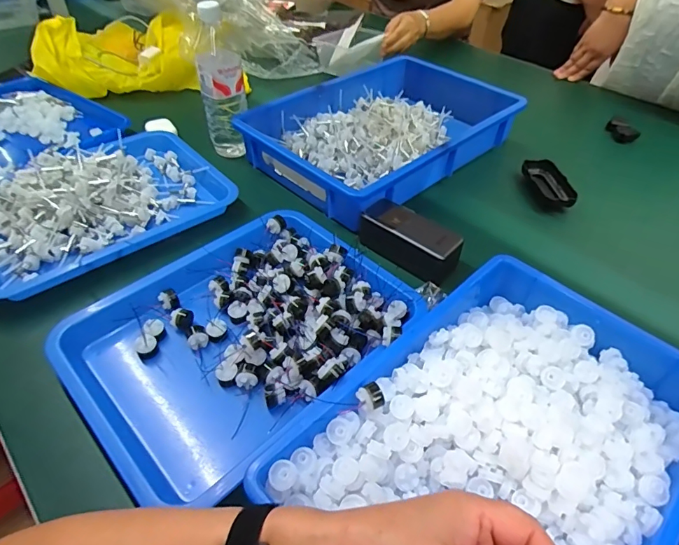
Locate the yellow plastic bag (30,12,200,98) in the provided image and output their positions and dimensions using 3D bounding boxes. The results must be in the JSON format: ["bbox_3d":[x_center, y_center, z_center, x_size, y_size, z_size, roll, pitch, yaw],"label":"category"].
[{"bbox_3d":[-0.480,-0.466,0.948,0.299,0.113,0.255,-19,49,-19],"label":"yellow plastic bag"}]

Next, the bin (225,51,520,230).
[{"bbox_3d":[0.071,-0.245,0.757,0.300,0.067,0.409,35,54,28],"label":"bin"}]

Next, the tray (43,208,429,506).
[{"bbox_3d":[-0.102,0.061,0.477,0.273,0.055,0.327,35,54,29],"label":"tray"}]

